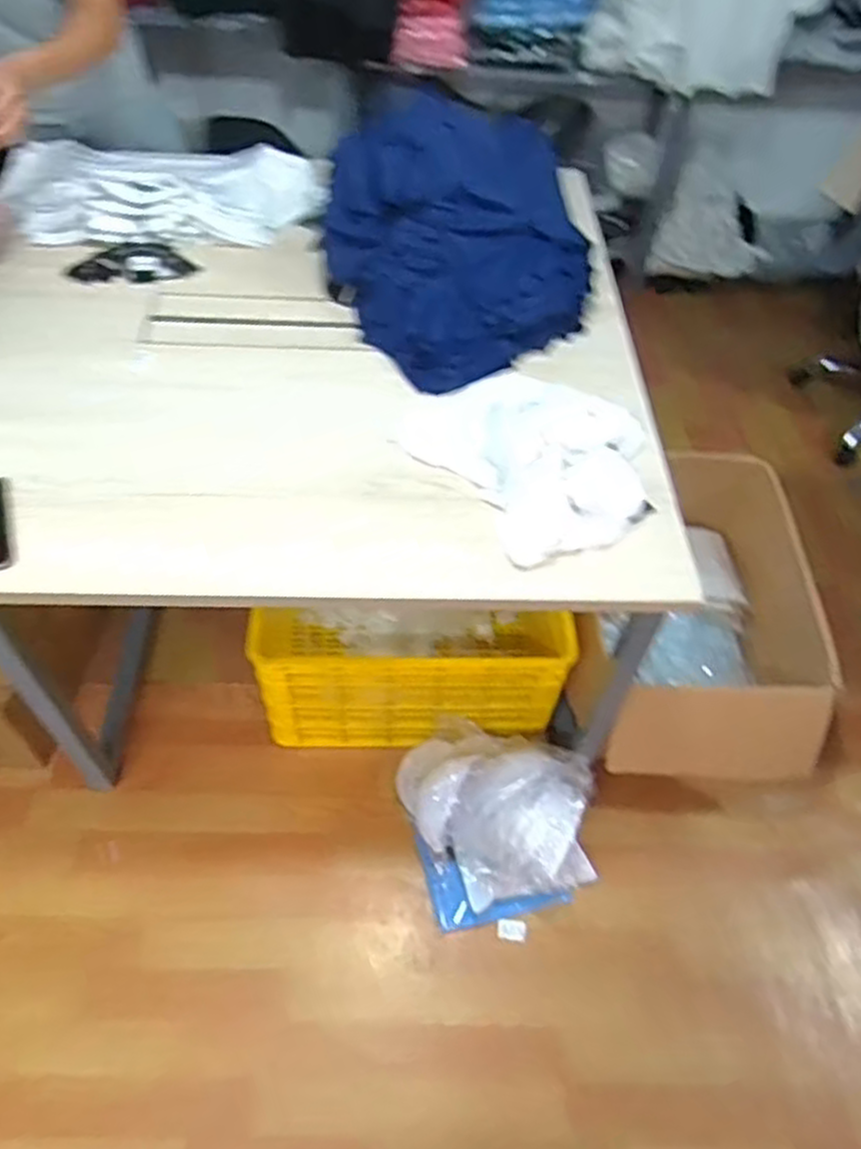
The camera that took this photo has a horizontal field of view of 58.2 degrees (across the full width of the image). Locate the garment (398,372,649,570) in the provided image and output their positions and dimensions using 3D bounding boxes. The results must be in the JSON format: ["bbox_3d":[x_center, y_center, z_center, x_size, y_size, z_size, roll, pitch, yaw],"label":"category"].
[{"bbox_3d":[0.163,-0.212,1.153,0.311,0.123,0.379,-27,59,-22],"label":"garment"}]

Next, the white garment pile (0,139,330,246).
[{"bbox_3d":[-0.551,-0.806,1.573,0.643,0.084,0.382,3,53,-1],"label":"white garment pile"}]

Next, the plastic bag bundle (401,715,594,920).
[{"bbox_3d":[0.135,0.440,1.504,0.325,0.188,0.374,-17,56,-16],"label":"plastic bag bundle"}]

